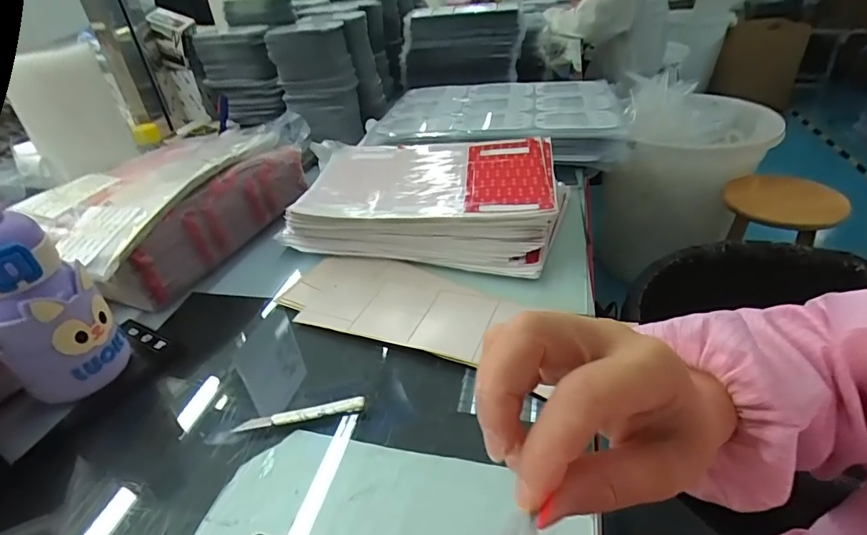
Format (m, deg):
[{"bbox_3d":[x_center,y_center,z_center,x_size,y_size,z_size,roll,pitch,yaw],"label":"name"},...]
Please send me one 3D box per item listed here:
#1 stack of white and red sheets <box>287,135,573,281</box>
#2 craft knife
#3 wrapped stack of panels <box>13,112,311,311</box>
[{"bbox_3d":[-0.004,-0.092,0.633,0.348,0.070,0.236,3,36,14],"label":"stack of white and red sheets"},{"bbox_3d":[-0.114,0.127,0.404,0.110,0.011,0.011,-9,35,-3],"label":"craft knife"},{"bbox_3d":[-0.353,-0.092,0.658,0.210,0.106,0.371,9,38,21],"label":"wrapped stack of panels"}]

